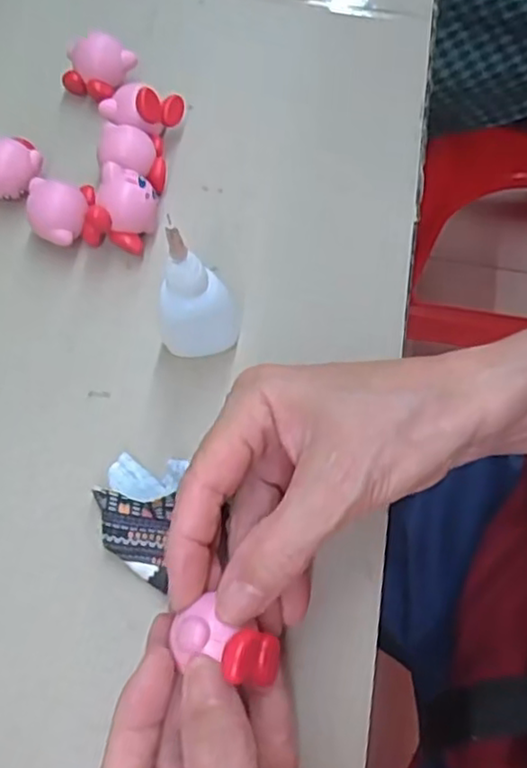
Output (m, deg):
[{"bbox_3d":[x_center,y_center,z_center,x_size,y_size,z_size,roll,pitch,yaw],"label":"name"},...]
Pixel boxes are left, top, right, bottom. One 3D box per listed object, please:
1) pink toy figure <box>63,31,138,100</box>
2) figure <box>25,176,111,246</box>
[{"bbox_3d":[-0.092,-0.177,0.385,0.031,0.025,0.027,29,68,10],"label":"pink toy figure"},{"bbox_3d":[-0.096,-0.086,0.342,0.037,0.024,0.035,0,64,-1],"label":"figure"}]

